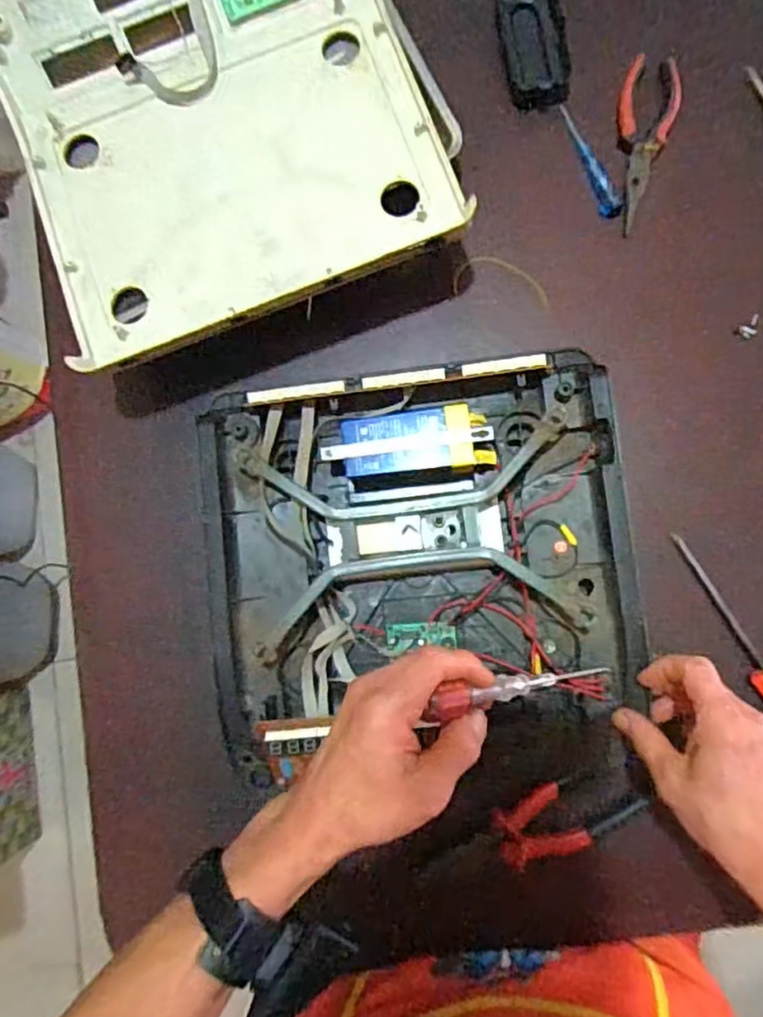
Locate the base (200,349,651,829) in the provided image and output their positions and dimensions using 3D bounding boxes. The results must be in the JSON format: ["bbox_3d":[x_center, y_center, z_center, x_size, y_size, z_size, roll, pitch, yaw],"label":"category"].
[{"bbox_3d":[0.030,0.064,0.514,0.315,0.052,0.352,-5,85,3],"label":"base"}]

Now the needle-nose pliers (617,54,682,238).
[{"bbox_3d":[0.227,-0.316,0.562,0.049,0.010,0.153,9,86,5],"label":"needle-nose pliers"}]

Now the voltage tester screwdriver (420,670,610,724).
[{"bbox_3d":[0.094,0.117,0.431,0.171,0.018,0.015,2,83,-40],"label":"voltage tester screwdriver"}]

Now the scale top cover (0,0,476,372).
[{"bbox_3d":[-0.134,-0.320,0.533,0.345,0.057,0.356,-20,84,2],"label":"scale top cover"}]

